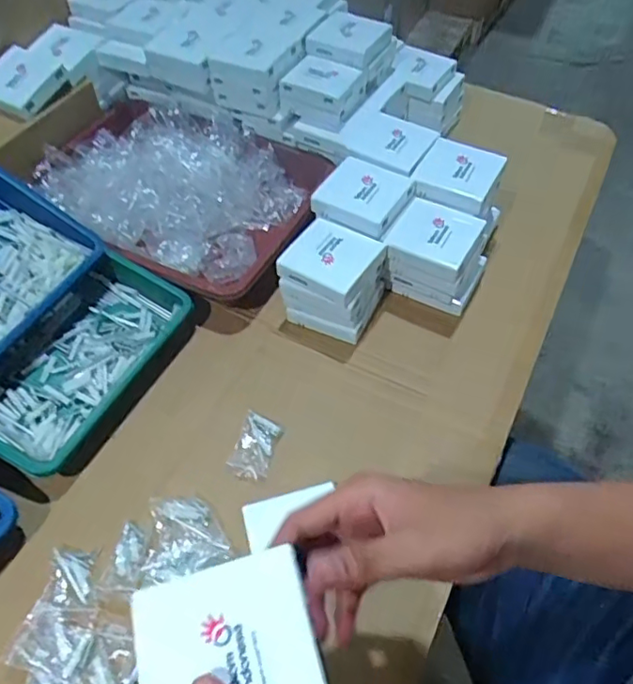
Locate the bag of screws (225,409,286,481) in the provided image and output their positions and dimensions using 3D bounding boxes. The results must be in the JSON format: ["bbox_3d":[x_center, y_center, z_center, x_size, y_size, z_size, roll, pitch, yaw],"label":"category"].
[{"bbox_3d":[-0.059,0.099,0.540,0.039,0.010,0.063,16,55,12],"label":"bag of screws"}]

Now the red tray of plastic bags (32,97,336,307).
[{"bbox_3d":[-0.167,-0.183,0.712,0.359,0.077,0.243,22,56,16],"label":"red tray of plastic bags"}]

